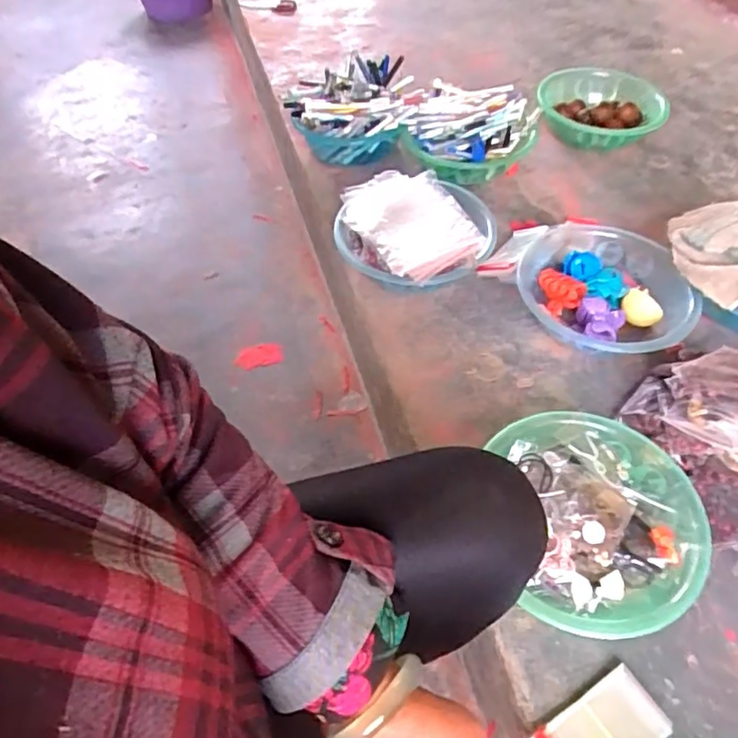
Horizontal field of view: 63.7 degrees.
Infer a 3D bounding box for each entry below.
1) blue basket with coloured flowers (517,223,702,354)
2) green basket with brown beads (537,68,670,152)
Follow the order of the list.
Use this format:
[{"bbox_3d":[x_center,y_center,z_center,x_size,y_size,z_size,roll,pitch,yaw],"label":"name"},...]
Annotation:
[{"bbox_3d":[0.333,-0.107,0.851,0.228,0.078,0.224,0,52,0],"label":"blue basket with coloured flowers"},{"bbox_3d":[0.440,-0.494,1.140,0.234,0.076,0.193,11,53,9],"label":"green basket with brown beads"}]

